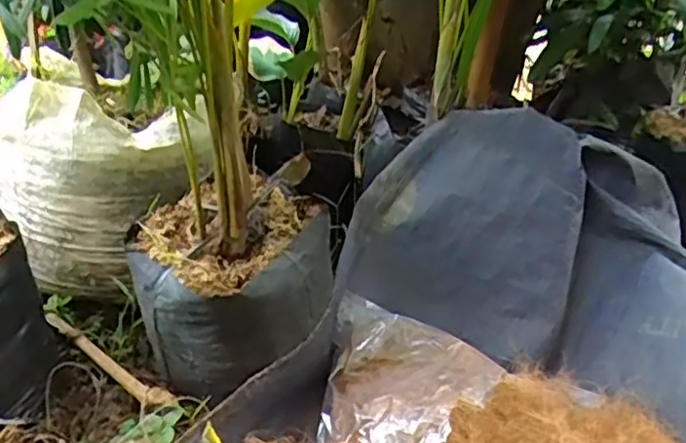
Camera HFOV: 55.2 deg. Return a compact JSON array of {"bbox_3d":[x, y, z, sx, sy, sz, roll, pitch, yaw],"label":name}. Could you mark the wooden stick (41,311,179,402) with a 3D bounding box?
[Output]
[{"bbox_3d":[-0.253,0.146,0.700,0.203,0.016,0.021,27,39,28],"label":"wooden stick"}]

